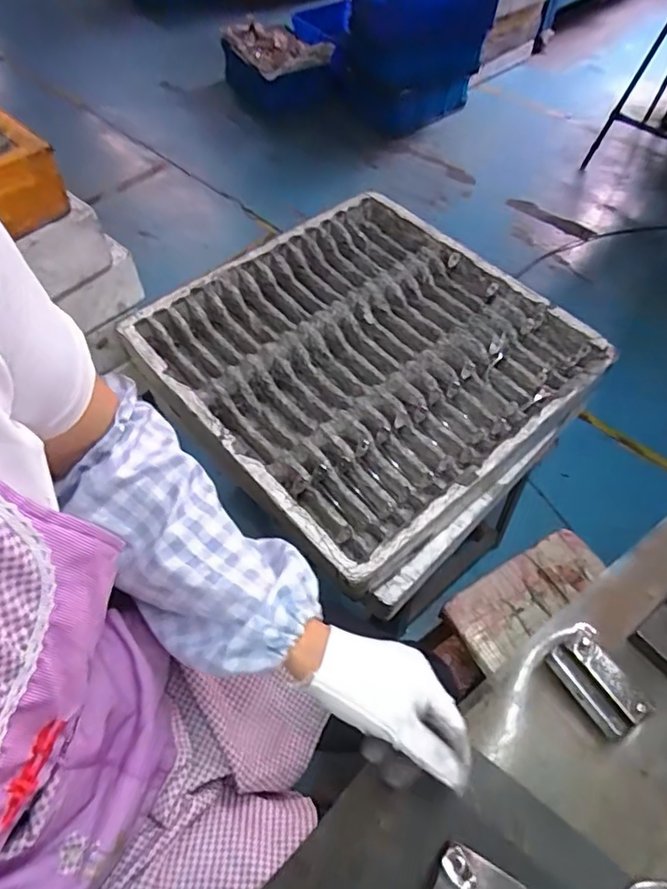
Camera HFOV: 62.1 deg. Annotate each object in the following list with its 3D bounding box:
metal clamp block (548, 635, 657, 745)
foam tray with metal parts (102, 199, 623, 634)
[{"bbox_3d":[0.199,0.187,0.427,0.028,0.059,0.068,-26,60,-18],"label":"metal clamp block"},{"bbox_3d":[0.049,-0.125,0.868,0.550,0.107,0.551,-38,64,-23],"label":"foam tray with metal parts"}]

